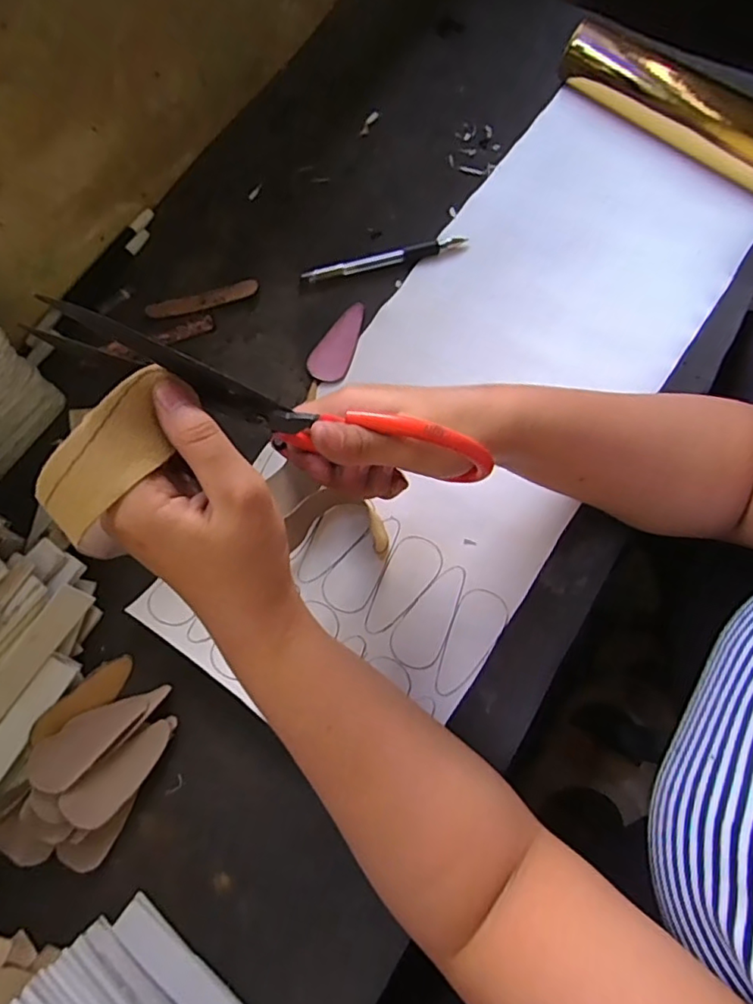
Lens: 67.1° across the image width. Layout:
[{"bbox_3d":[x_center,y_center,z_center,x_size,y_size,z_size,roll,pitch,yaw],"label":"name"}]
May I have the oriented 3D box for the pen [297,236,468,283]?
[{"bbox_3d":[0.007,-0.195,0.454,0.131,0.010,0.010,-14,75,-4],"label":"pen"}]

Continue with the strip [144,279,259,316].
[{"bbox_3d":[-0.137,-0.160,0.447,0.088,0.006,0.014,-12,75,-4],"label":"strip"}]

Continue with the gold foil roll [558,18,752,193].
[{"bbox_3d":[0.249,-0.327,0.468,0.209,0.045,0.034,39,78,9],"label":"gold foil roll"}]

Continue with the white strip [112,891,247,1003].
[{"bbox_3d":[-0.104,0.269,0.319,0.108,0.007,0.022,39,78,10],"label":"white strip"}]

